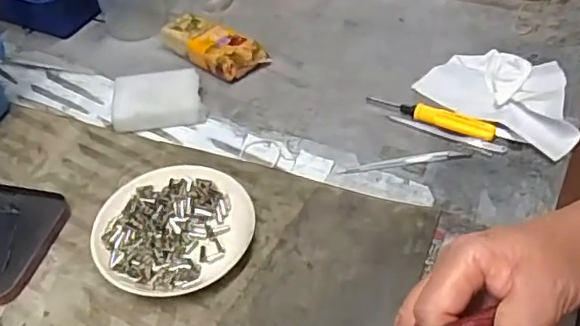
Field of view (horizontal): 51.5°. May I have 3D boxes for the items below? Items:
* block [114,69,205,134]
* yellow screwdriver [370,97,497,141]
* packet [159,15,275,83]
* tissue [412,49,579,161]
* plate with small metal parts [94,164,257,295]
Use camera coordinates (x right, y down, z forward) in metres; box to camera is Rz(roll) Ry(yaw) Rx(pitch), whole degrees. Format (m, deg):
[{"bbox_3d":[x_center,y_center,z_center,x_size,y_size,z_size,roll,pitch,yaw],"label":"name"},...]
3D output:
[{"bbox_3d":[-0.125,-0.061,0.578,0.084,0.024,0.062,-8,45,0],"label":"block"},{"bbox_3d":[0.122,-0.043,0.530,0.116,0.011,0.016,22,52,26],"label":"yellow screwdriver"},{"bbox_3d":[-0.082,-0.119,0.620,0.110,0.032,0.048,25,54,28],"label":"packet"},{"bbox_3d":[0.194,-0.072,0.537,0.144,0.032,0.094,27,55,29],"label":"tissue"},{"bbox_3d":[-0.090,0.052,0.462,0.116,0.021,0.117,-4,46,4],"label":"plate with small metal parts"}]

